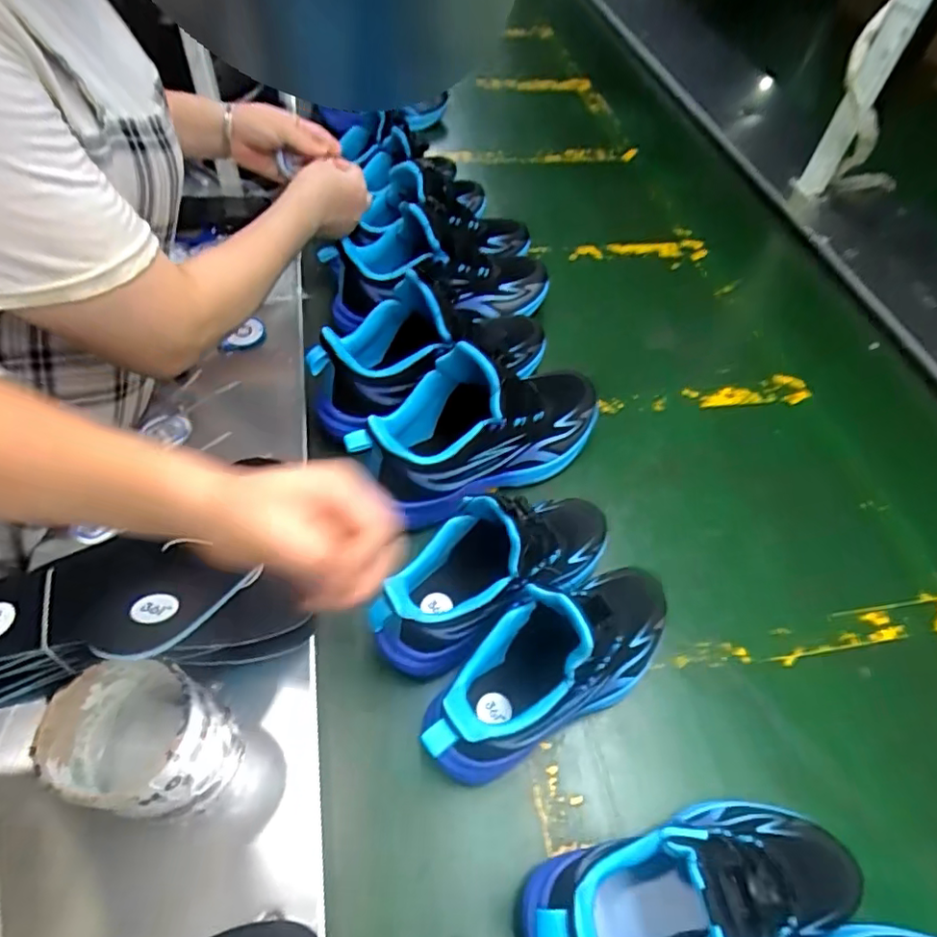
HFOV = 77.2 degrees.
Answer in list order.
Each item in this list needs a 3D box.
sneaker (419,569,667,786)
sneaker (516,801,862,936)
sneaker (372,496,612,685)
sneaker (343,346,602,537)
[{"bbox_3d":[0.067,0.148,0.449,0.228,0.138,0.085,-24,61,-19],"label":"sneaker"},{"bbox_3d":[0.149,0.267,0.372,0.227,0.134,0.082,-9,57,-10],"label":"sneaker"},{"bbox_3d":[0.027,0.072,0.483,0.230,0.112,0.082,-26,61,-20],"label":"sneaker"},{"bbox_3d":[0.024,-0.042,0.572,0.255,0.158,0.096,-25,61,-19],"label":"sneaker"}]

